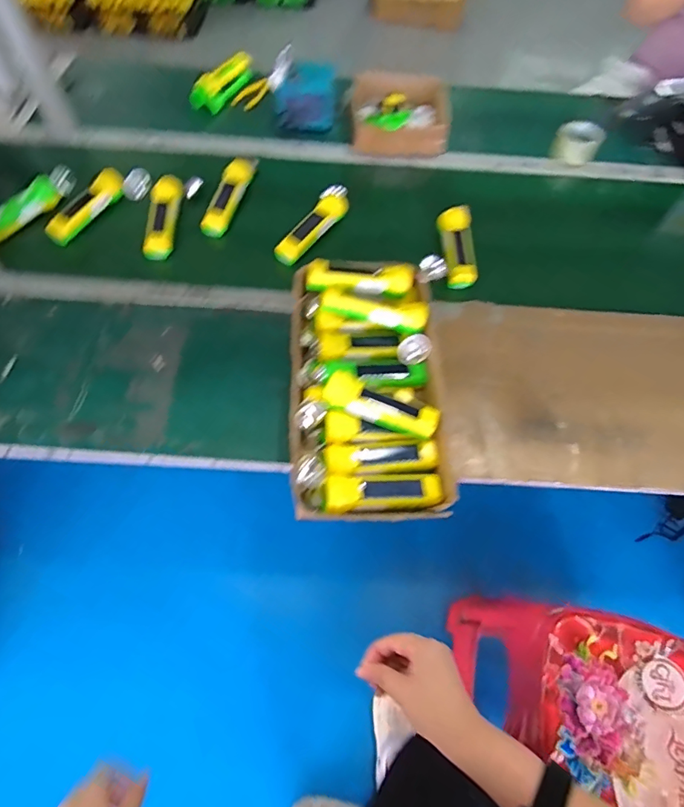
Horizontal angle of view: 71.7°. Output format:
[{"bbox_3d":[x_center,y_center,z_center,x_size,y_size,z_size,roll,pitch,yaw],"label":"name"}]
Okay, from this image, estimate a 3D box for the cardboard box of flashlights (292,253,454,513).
[{"bbox_3d":[0.035,-0.033,0.733,0.225,0.088,0.409,-2,64,-3],"label":"cardboard box of flashlights"}]

